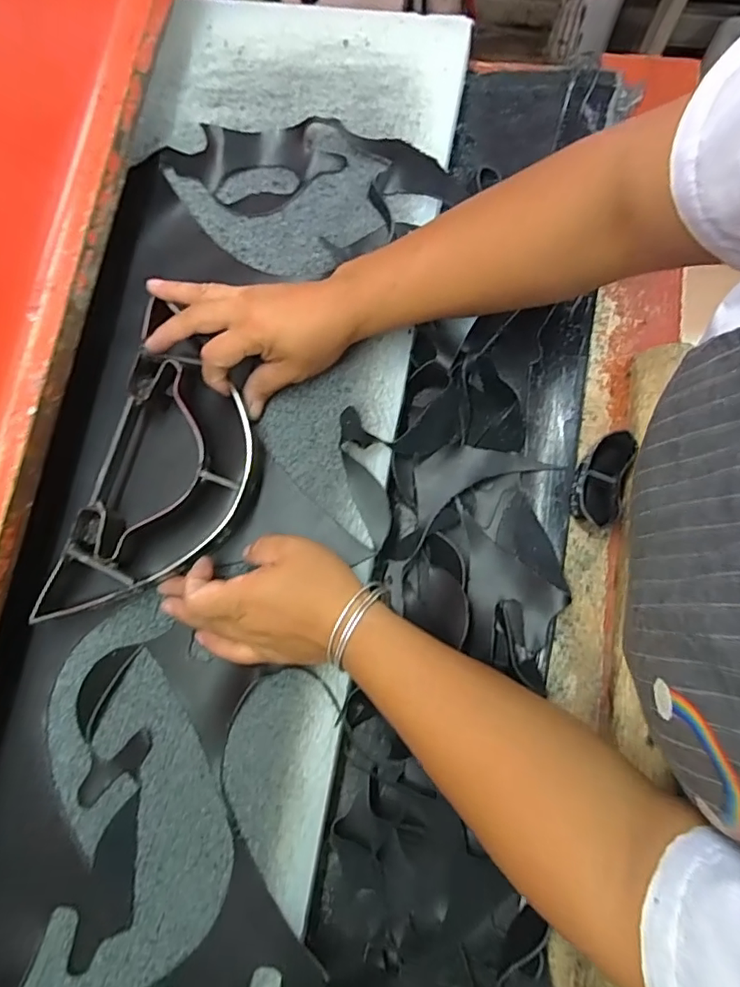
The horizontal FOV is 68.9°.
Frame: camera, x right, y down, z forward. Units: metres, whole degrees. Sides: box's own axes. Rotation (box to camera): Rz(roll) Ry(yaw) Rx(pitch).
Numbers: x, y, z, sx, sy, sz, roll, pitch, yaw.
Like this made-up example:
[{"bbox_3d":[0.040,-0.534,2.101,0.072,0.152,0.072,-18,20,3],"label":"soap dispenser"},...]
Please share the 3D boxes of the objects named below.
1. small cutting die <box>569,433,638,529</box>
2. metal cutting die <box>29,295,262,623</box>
[{"bbox_3d":[0.179,-0.015,0.415,0.036,0.034,0.080,23,81,8],"label":"small cutting die"},{"bbox_3d":[-0.150,-0.013,0.416,0.121,0.038,0.246,16,79,4],"label":"metal cutting die"}]

